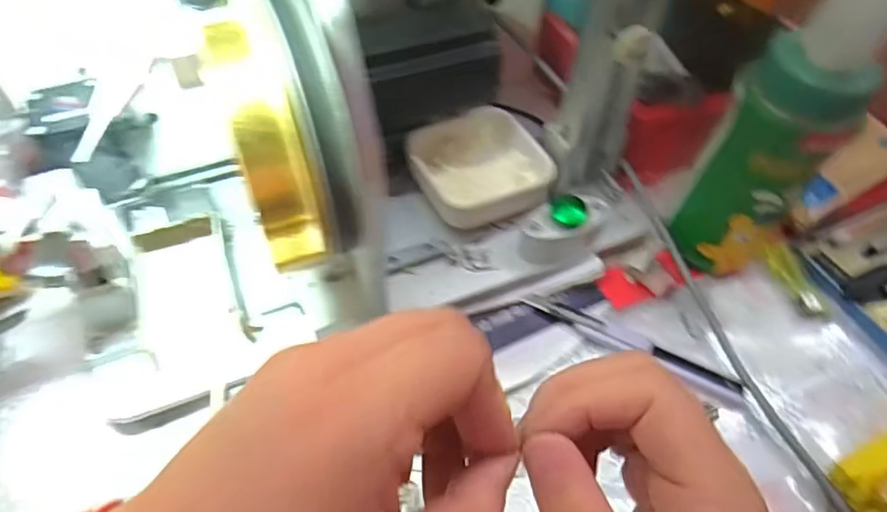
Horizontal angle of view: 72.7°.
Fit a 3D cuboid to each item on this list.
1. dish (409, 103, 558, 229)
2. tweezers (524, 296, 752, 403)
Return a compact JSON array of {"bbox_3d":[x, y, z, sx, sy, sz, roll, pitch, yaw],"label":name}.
[{"bbox_3d":[0.023,-0.061,0.403,0.084,0.023,0.089,-17,56,-15],"label":"dish"},{"bbox_3d":[0.115,0.052,0.364,0.136,0.006,0.015,24,56,15],"label":"tweezers"}]

